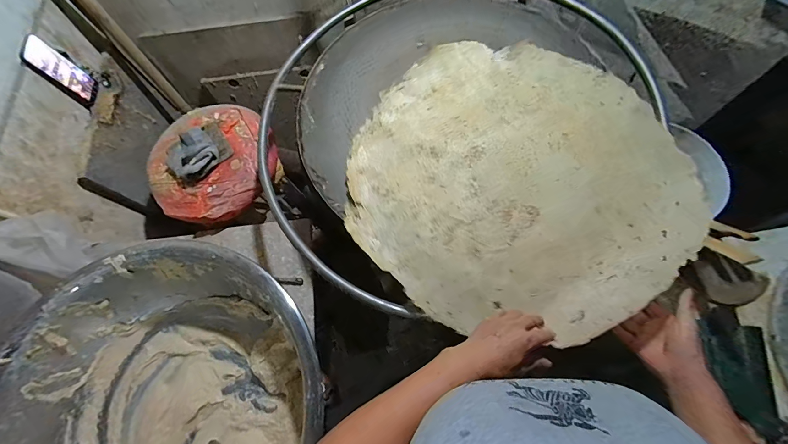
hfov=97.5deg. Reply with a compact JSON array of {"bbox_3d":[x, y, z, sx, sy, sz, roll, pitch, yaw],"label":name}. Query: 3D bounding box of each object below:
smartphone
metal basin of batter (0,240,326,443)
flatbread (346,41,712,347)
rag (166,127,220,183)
[{"bbox_3d":[-0.802,-0.361,0.838,0.008,0.154,0.088,-8,63,11],"label":"smartphone"},{"bbox_3d":[-0.433,0.348,0.644,0.541,0.192,0.582,-1,69,2],"label":"metal basin of batter"},{"bbox_3d":[0.217,-0.100,0.618,0.556,0.050,0.566,-1,69,2],"label":"flatbread"},{"bbox_3d":[-0.483,-0.161,0.825,0.114,0.035,0.111,-39,71,-11],"label":"rag"}]

